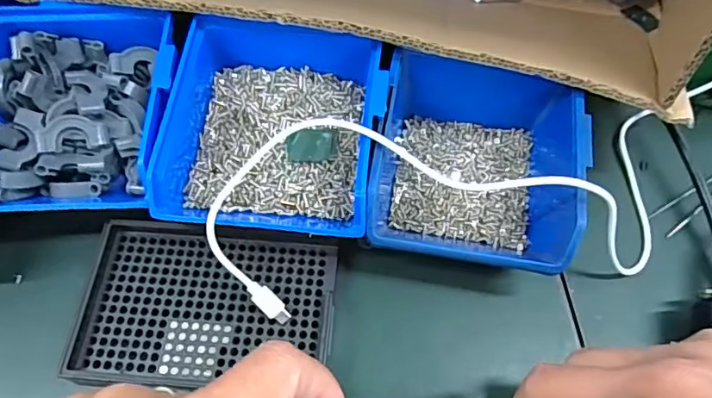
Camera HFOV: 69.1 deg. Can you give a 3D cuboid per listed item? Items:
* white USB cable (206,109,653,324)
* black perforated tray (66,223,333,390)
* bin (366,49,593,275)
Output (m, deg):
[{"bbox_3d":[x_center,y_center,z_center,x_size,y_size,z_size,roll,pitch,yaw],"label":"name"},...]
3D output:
[{"bbox_3d":[0.066,0.000,0.307,0.301,0.055,0.122,0,69,-13],"label":"white USB cable"},{"bbox_3d":[-0.081,0.057,0.284,0.133,0.015,0.087,5,64,1],"label":"black perforated tray"},{"bbox_3d":[0.076,-0.027,0.310,0.120,0.056,0.145,11,64,5],"label":"bin"}]

